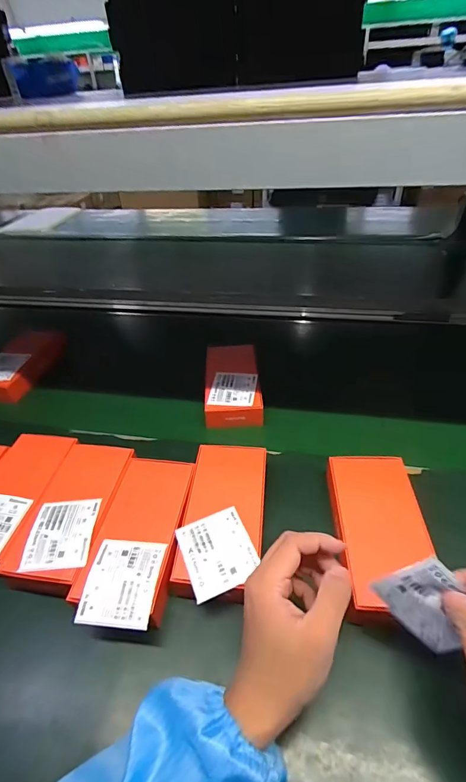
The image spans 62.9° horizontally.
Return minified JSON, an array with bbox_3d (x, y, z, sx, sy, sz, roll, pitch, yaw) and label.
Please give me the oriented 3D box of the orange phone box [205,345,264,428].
[{"bbox_3d":[0.000,-0.015,0.639,0.087,0.039,0.174,-3,40,0],"label":"orange phone box"}]

